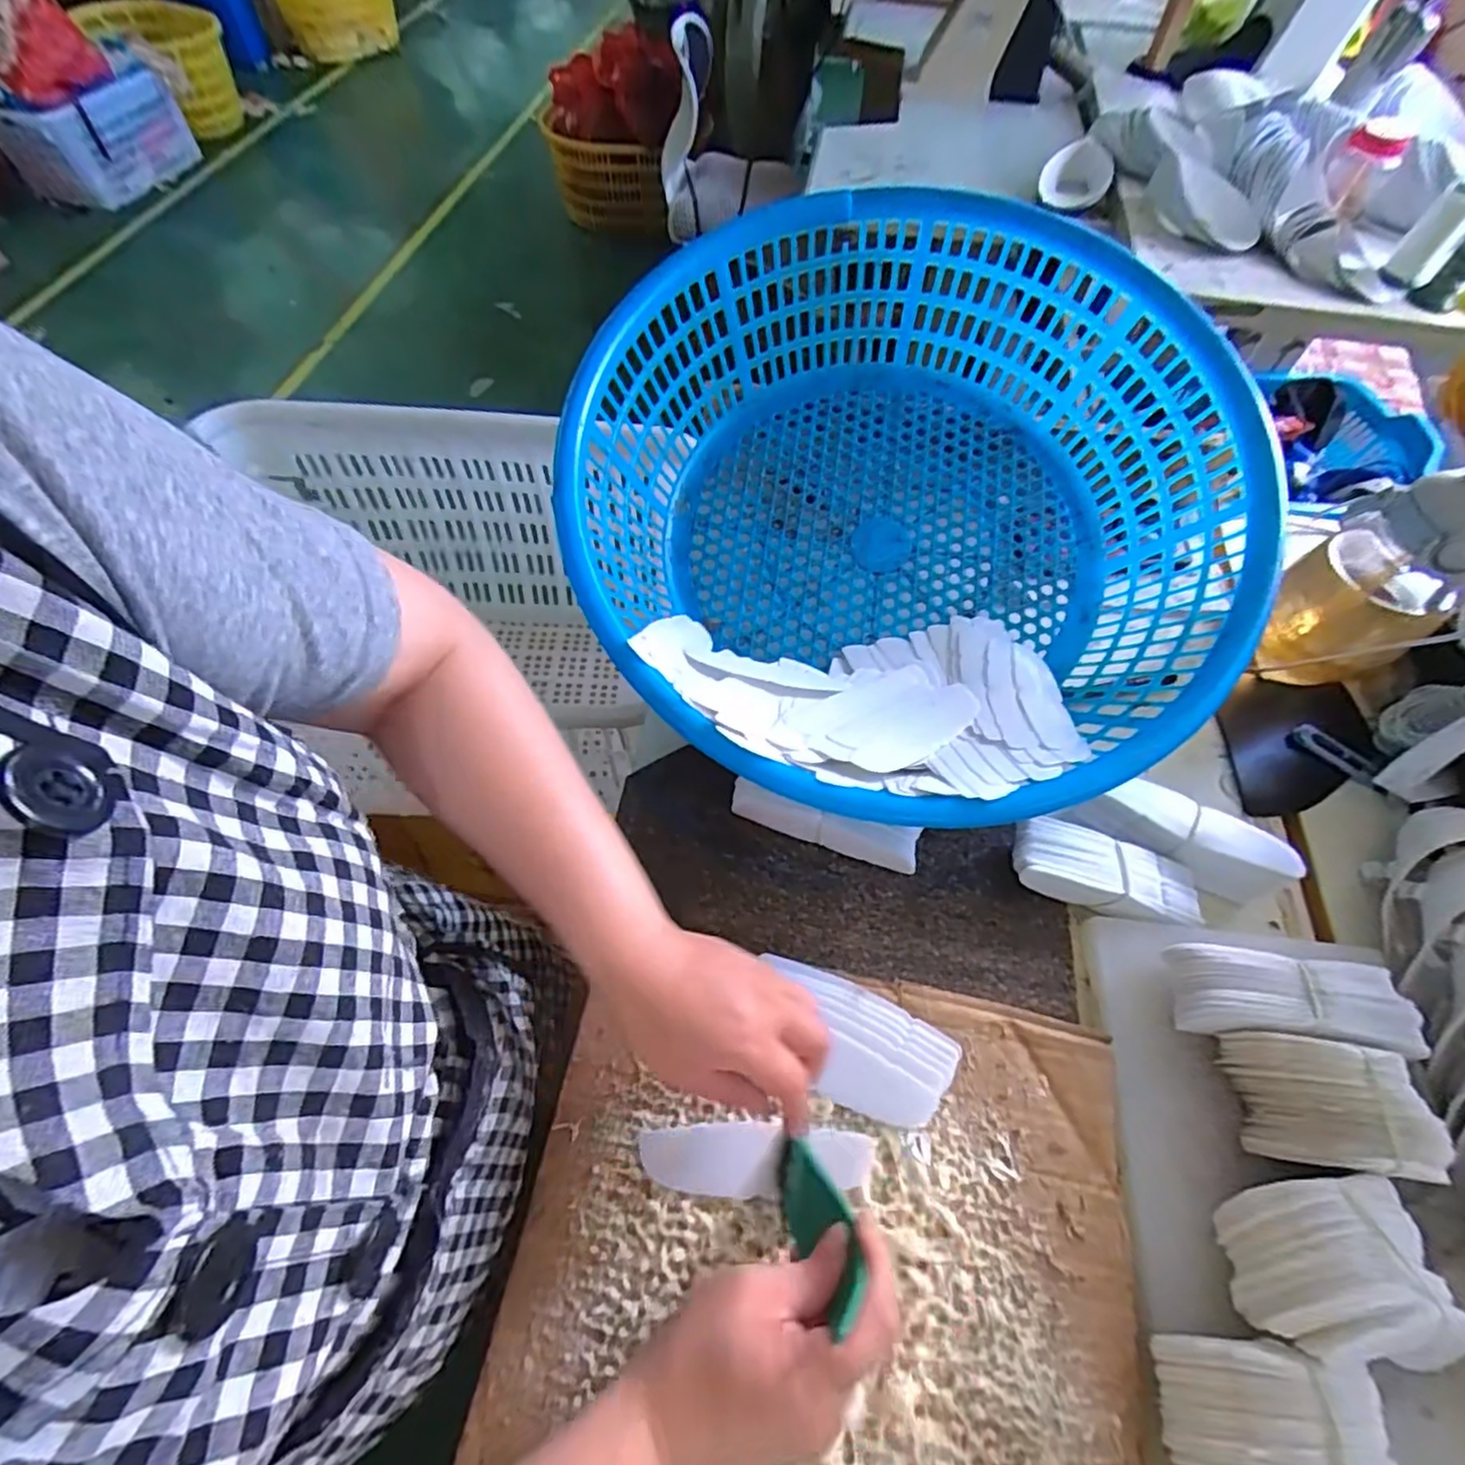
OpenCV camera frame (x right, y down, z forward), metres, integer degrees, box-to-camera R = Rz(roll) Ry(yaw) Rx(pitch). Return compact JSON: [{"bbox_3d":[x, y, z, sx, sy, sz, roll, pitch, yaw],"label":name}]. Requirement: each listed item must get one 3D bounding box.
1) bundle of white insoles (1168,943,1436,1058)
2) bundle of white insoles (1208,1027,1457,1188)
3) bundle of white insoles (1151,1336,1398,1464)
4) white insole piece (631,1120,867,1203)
[{"bbox_3d":[0.353,0.171,0.425,0.138,0.042,0.053,7,60,3],"label":"bundle of white insoles"},{"bbox_3d":[0.352,0.216,0.386,0.094,0.046,0.067,7,60,3],"label":"bundle of white insoles"},{"bbox_3d":[0.260,0.337,0.322,0.088,0.053,0.067,-4,60,-4],"label":"bundle of white insoles"},{"bbox_3d":[0.014,0.254,0.395,0.136,0.006,0.037,0,60,-2],"label":"white insole piece"}]

